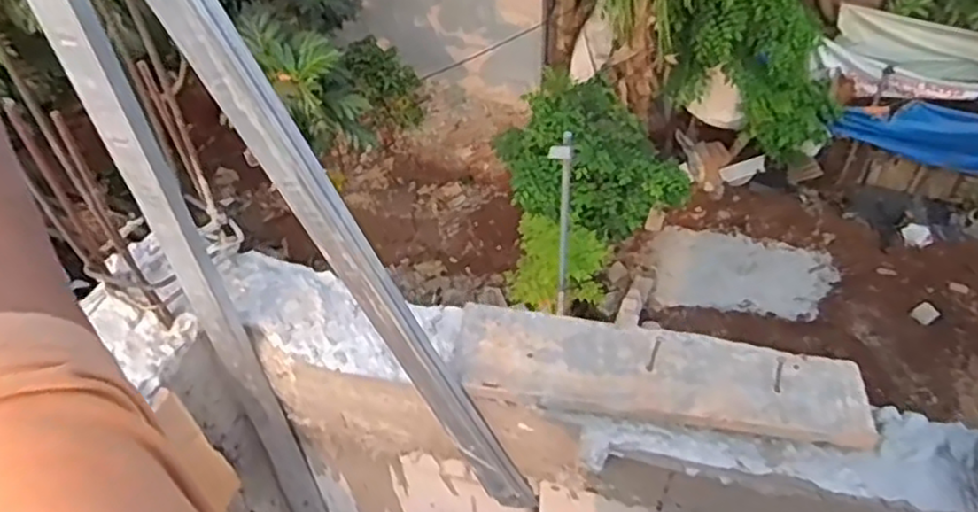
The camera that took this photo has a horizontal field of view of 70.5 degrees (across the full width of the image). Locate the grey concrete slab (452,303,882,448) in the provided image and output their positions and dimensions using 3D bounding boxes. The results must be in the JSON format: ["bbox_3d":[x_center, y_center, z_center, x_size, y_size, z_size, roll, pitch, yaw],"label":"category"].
[{"bbox_3d":[0.128,0.091,0.542,0.310,0.019,0.079,8,45,11],"label":"grey concrete slab"}]

